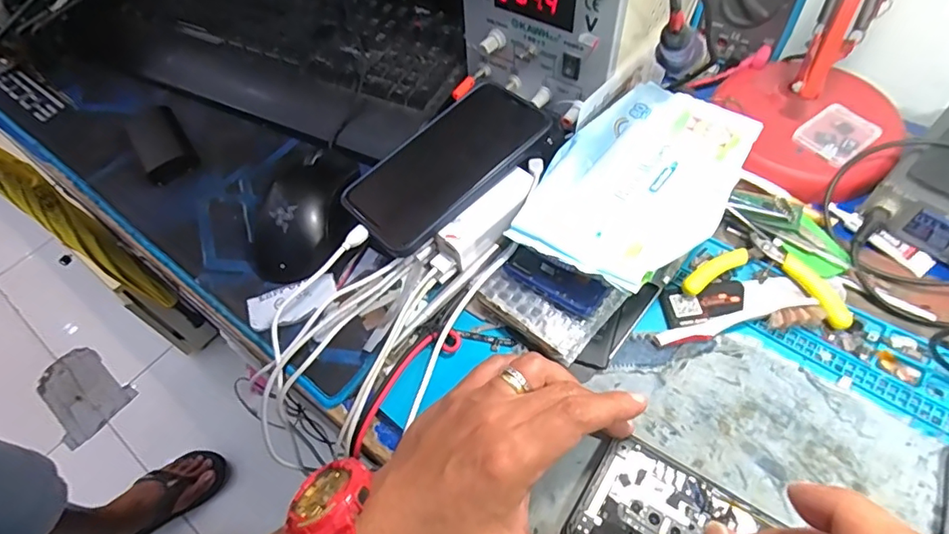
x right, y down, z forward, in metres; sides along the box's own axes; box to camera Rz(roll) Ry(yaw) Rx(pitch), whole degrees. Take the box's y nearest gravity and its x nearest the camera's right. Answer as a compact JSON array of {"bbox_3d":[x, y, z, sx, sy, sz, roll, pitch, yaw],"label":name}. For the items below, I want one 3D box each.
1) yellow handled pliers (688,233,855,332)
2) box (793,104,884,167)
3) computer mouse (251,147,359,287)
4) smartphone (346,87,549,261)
[{"bbox_3d":[0.199,0.003,0.360,0.099,0.013,0.060,13,59,13],"label":"yellow handled pliers"},{"bbox_3d":[0.281,-0.103,0.407,0.052,0.011,0.043,-32,60,-16],"label":"box"},{"bbox_3d":[-0.132,-0.045,0.428,0.072,0.038,0.126,23,62,19],"label":"computer mouse"},{"bbox_3d":[-0.021,-0.079,0.395,0.156,0.010,0.079,-41,62,-13],"label":"smartphone"}]

